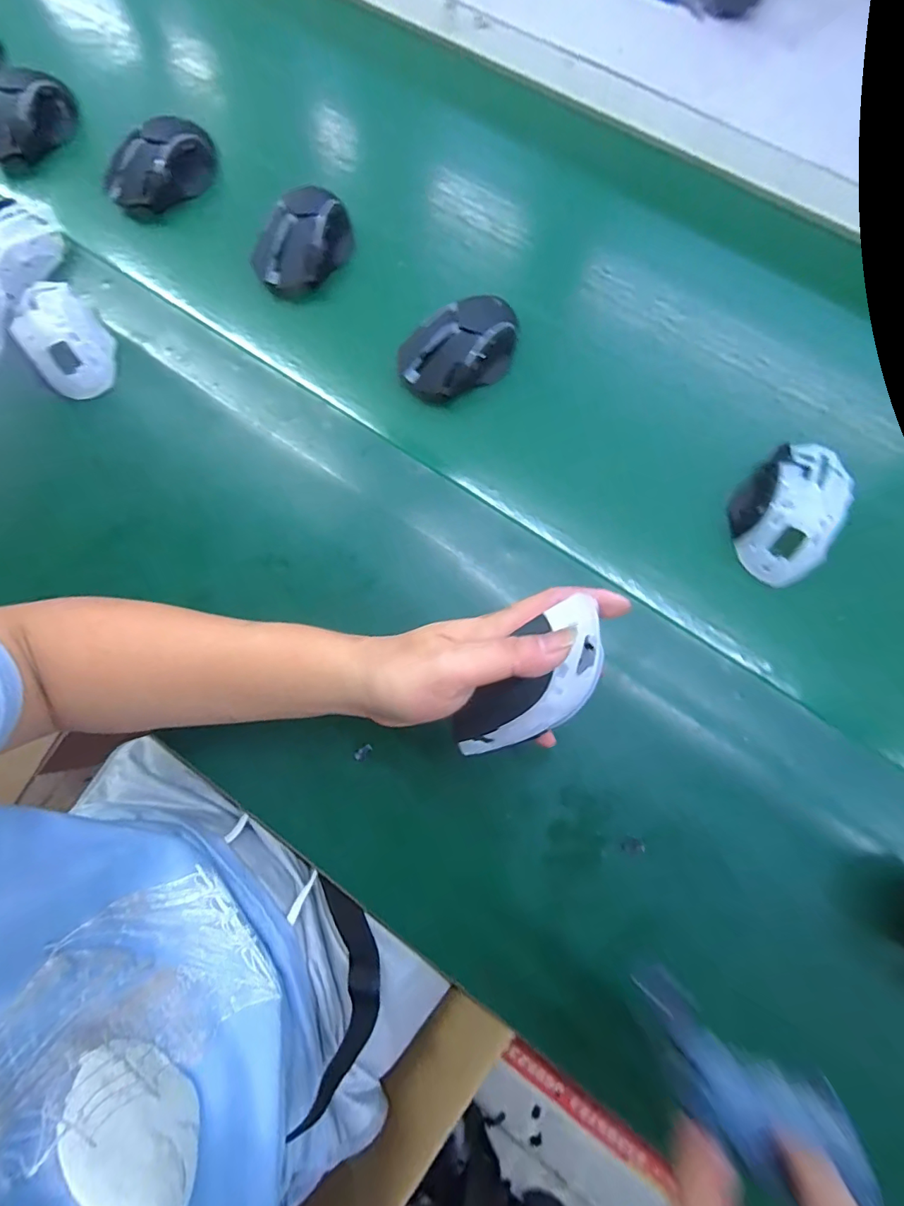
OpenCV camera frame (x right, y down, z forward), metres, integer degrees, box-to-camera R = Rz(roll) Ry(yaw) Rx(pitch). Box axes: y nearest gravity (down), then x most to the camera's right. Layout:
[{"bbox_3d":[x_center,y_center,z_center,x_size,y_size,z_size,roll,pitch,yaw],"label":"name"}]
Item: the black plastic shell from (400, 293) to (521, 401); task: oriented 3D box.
[{"bbox_3d":[0.006,-0.217,0.406,0.105,0.030,0.059,-30,79,-5],"label":"black plastic shell"}]

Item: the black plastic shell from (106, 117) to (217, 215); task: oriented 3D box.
[{"bbox_3d":[-0.275,-0.411,0.449,0.105,0.038,0.052,-32,79,-5],"label":"black plastic shell"}]

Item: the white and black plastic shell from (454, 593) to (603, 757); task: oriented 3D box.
[{"bbox_3d":[0.042,0.047,0.273,0.104,0.062,0.037,-31,45,12],"label":"white and black plastic shell"}]

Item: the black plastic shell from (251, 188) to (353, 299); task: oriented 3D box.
[{"bbox_3d":[-0.132,-0.324,0.430,0.062,0.033,0.095,33,81,8],"label":"black plastic shell"}]

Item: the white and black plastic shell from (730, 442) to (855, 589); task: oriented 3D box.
[{"bbox_3d":[0.268,-0.076,0.375,0.074,0.034,0.117,28,80,7],"label":"white and black plastic shell"}]

